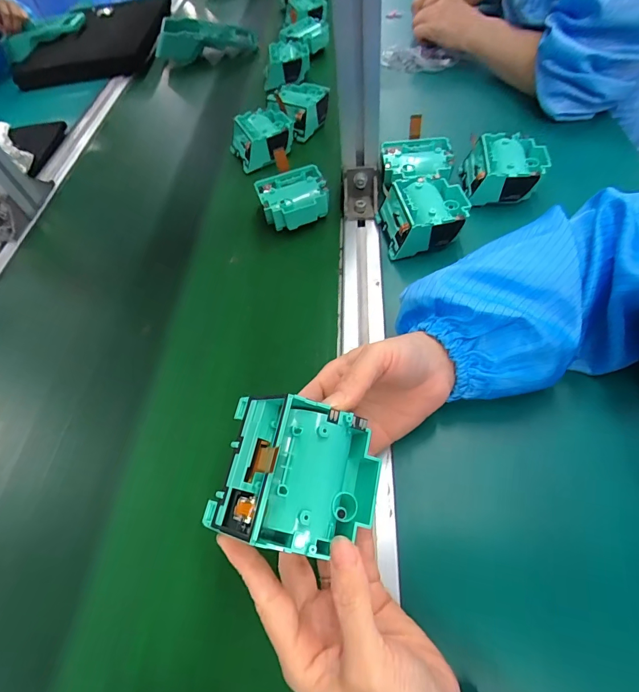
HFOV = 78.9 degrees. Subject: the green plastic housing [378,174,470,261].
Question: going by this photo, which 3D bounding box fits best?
[{"bbox_3d":[0.106,-0.135,0.396,0.080,0.037,0.077,-10,61,-2],"label":"green plastic housing"}]

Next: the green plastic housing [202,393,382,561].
[{"bbox_3d":[-0.012,0.071,0.216,0.077,0.044,0.073,25,66,-17],"label":"green plastic housing"}]

